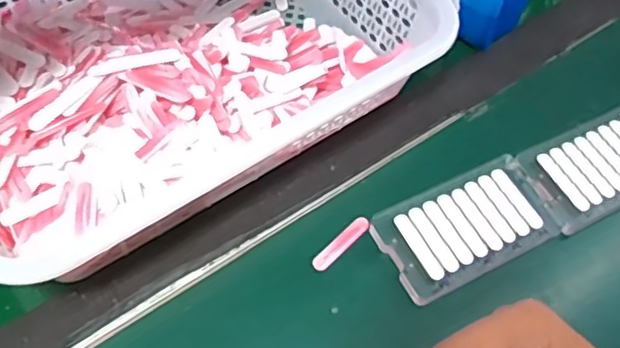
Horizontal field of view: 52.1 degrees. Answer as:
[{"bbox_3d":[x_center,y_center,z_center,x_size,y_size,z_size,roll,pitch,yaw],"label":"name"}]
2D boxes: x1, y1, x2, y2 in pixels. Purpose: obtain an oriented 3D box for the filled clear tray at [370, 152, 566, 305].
[{"bbox_3d":[0.109,0.035,0.440,0.121,0.008,0.069,-24,61,-16],"label":"filled clear tray"}]

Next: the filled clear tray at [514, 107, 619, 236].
[{"bbox_3d":[0.219,-0.008,0.476,0.127,0.013,0.071,-24,61,-16],"label":"filled clear tray"}]

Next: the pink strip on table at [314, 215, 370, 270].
[{"bbox_3d":[0.022,0.047,0.435,0.011,0.004,0.051,38,64,21],"label":"pink strip on table"}]

